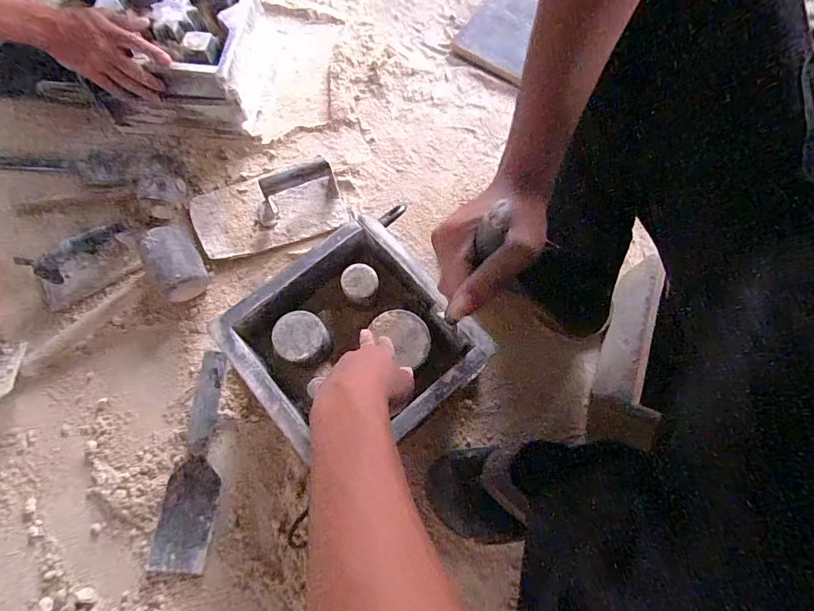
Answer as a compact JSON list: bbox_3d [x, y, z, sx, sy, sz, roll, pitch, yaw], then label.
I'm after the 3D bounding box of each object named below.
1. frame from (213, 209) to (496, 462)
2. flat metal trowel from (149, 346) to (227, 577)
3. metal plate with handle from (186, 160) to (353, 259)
[{"bbox_3d":[-0.064,0.049,0.504,0.233,0.077,0.232,-39,77,-13],"label":"frame"},{"bbox_3d":[-0.270,0.194,0.532,0.068,0.038,0.260,5,72,1],"label":"flat metal trowel"},{"bbox_3d":[-0.219,-0.161,0.631,0.223,0.068,0.132,-19,73,-7],"label":"metal plate with handle"}]

